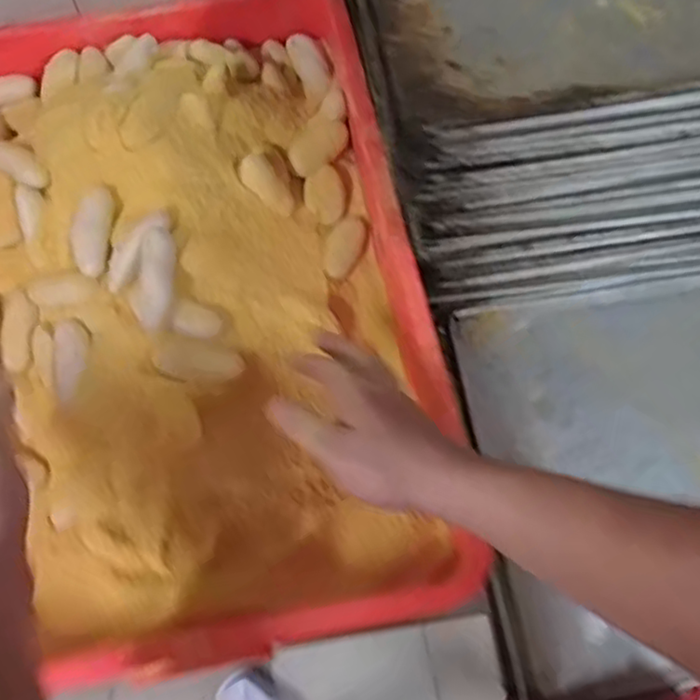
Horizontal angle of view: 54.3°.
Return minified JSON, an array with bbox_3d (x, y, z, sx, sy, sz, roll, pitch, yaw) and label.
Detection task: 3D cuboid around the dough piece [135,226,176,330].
[{"bbox_3d":[-0.155,-0.058,0.544,0.028,0.017,0.082,-1,81,2],"label":"dough piece"}]

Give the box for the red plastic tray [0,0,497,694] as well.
[{"bbox_3d":[-0.157,-0.058,0.596,0.412,0.110,0.608,-13,67,-3],"label":"red plastic tray"}]

